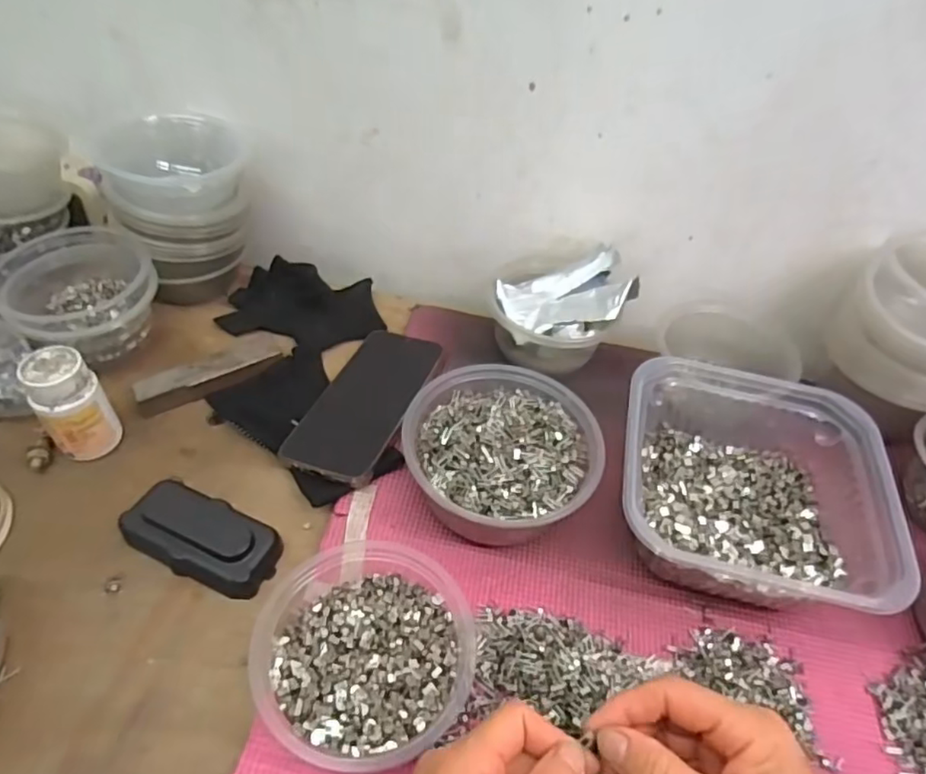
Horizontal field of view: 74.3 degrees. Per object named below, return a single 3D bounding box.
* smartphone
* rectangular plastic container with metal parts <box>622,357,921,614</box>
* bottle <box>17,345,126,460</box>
[{"bbox_3d":[-0.078,0.012,0.483,0.074,0.007,0.139,23,62,21],"label":"smartphone"},{"bbox_3d":[0.199,0.062,0.445,0.171,0.076,0.188,12,48,7],"label":"rectangular plastic container with metal parts"},{"bbox_3d":[-0.285,0.014,0.447,0.035,0.087,0.043,36,54,26],"label":"bottle"}]

